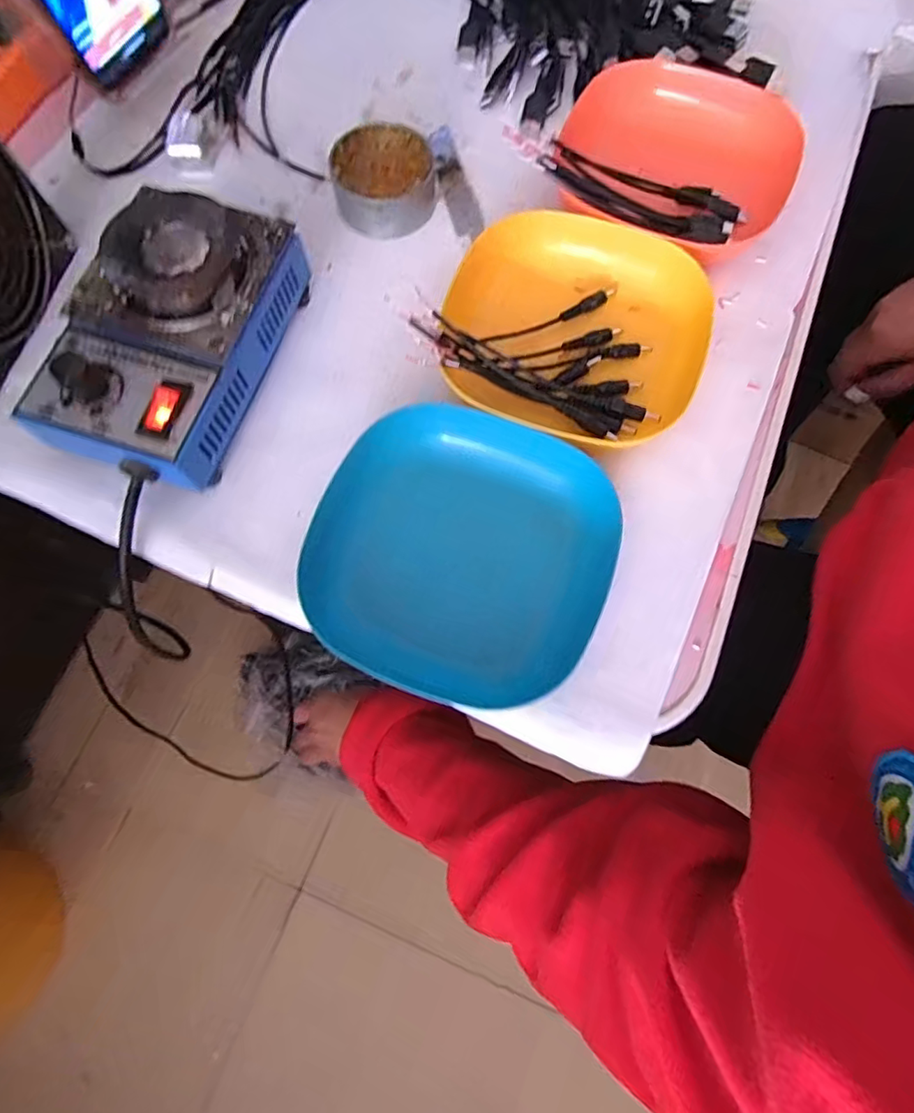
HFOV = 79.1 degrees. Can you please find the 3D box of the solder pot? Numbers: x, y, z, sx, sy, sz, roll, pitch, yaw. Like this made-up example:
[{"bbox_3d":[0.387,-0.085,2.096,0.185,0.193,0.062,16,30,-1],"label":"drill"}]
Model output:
[{"bbox_3d":[-0.151,-0.118,0.294,0.093,0.059,0.152,19,74,5],"label":"solder pot"}]

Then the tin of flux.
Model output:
[{"bbox_3d":[-0.046,-0.236,0.349,0.062,0.027,0.062,6,74,1],"label":"tin of flux"}]

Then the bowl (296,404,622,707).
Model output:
[{"bbox_3d":[0.002,-0.002,0.272,0.137,0.036,0.135,18,74,4],"label":"bowl"}]

